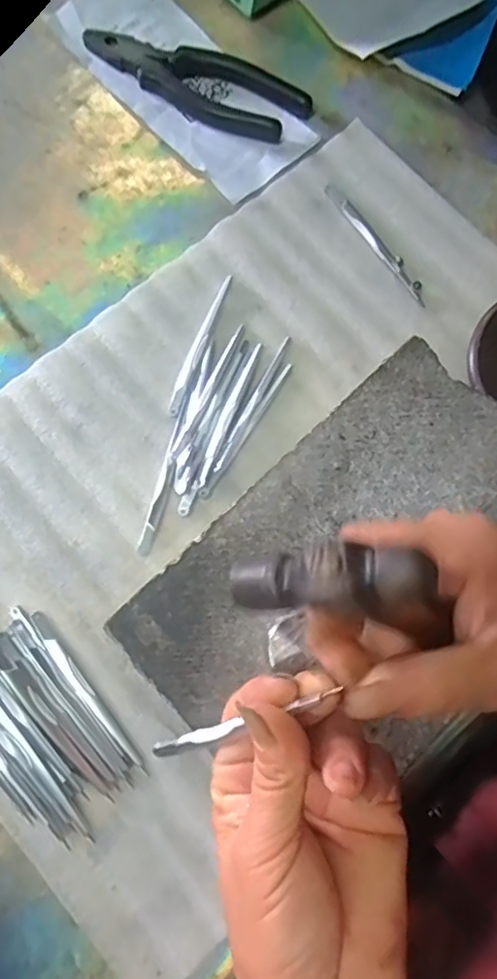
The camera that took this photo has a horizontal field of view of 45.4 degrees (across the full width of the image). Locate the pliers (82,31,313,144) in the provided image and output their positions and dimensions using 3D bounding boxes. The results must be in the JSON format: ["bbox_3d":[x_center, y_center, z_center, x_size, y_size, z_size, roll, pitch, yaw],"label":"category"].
[{"bbox_3d":[-0.038,-0.292,0.423,0.166,0.014,0.050,20,76,4],"label":"pliers"}]

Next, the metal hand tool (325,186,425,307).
[{"bbox_3d":[0.087,-0.168,0.403,0.010,0.004,0.105,-35,78,-9],"label":"metal hand tool"}]

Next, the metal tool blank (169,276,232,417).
[{"bbox_3d":[-0.031,-0.094,0.381,0.008,0.004,0.100,18,75,4],"label":"metal tool blank"}]

